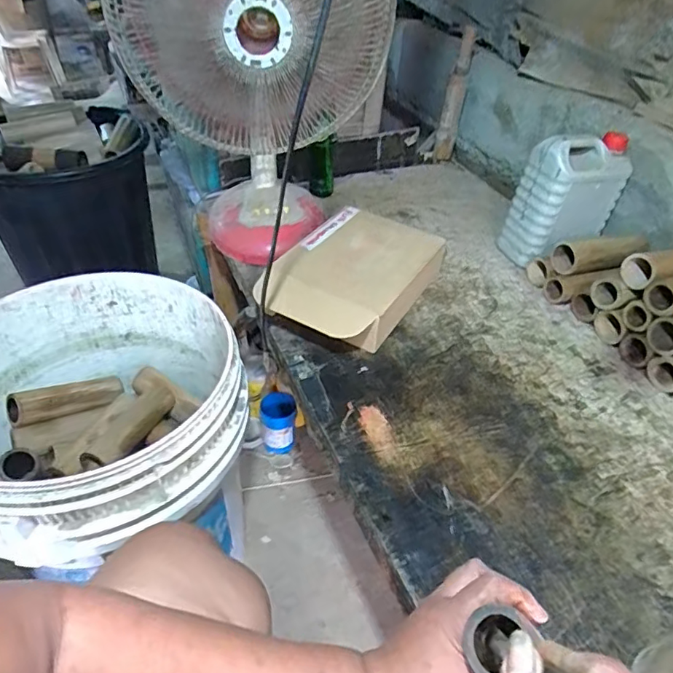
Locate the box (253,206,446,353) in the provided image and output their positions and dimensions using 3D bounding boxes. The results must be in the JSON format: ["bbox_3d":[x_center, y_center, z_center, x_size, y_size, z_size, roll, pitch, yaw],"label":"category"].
[{"bbox_3d":[0.023,-0.091,0.863,0.205,0.090,0.322,25,43,21],"label":"box"}]

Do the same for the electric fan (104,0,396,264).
[{"bbox_3d":[-0.121,-0.393,0.797,0.374,0.551,0.226,-9,42,-18],"label":"electric fan"}]

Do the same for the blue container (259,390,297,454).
[{"bbox_3d":[-0.143,0.213,1.280,0.085,0.117,0.097,2,40,-5],"label":"blue container"}]

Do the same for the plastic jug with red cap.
[{"bbox_3d":[0.424,-0.246,0.967,0.168,0.232,0.109,-12,43,-20],"label":"plastic jug with red cap"}]

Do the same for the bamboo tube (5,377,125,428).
[{"bbox_3d":[-0.460,0.105,0.901,0.185,0.043,0.064,-13,41,-42],"label":"bamboo tube"}]

